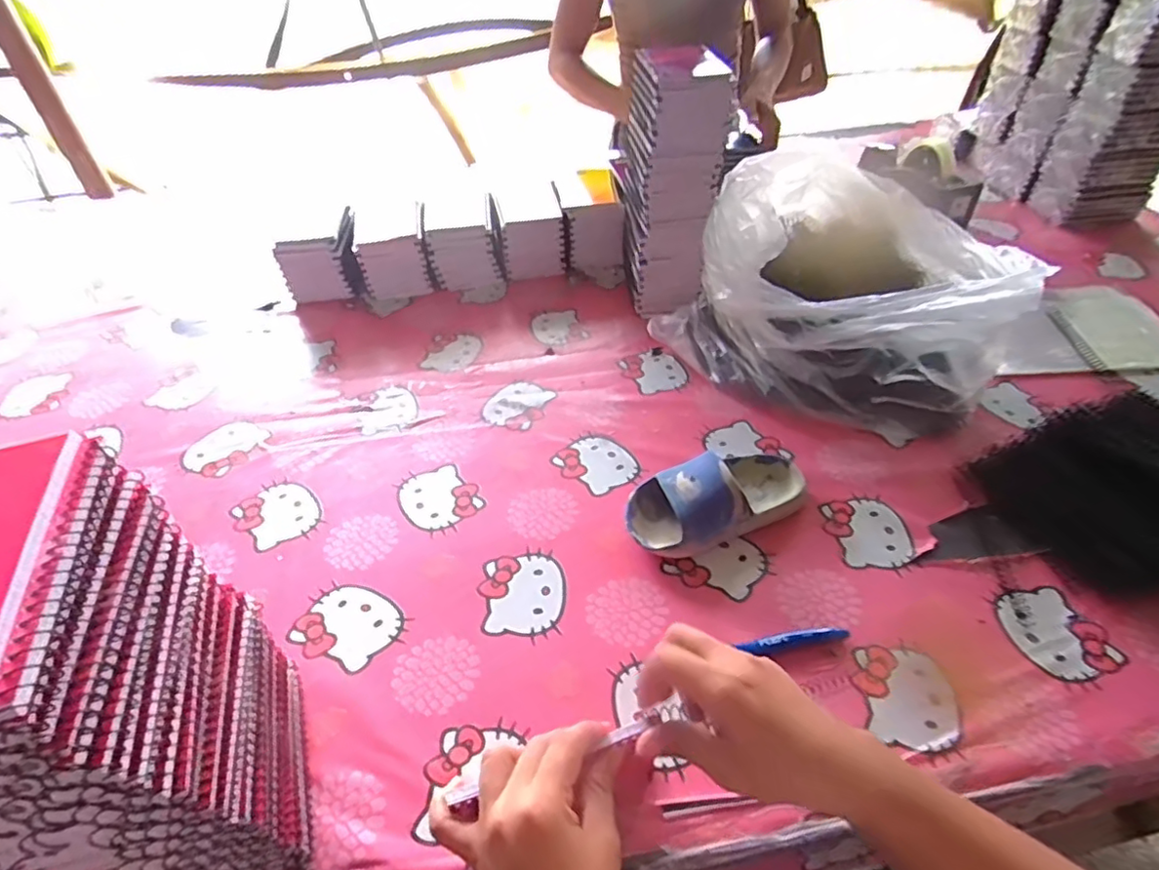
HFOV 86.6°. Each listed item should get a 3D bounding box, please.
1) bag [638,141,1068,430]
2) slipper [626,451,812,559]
[{"bbox_3d":[0.317,-0.170,0.716,0.328,0.173,0.337,-35,53,-30],"label":"bag"},{"bbox_3d":[0.133,0.051,0.570,0.179,0.066,0.084,-15,46,-14],"label":"slipper"}]

